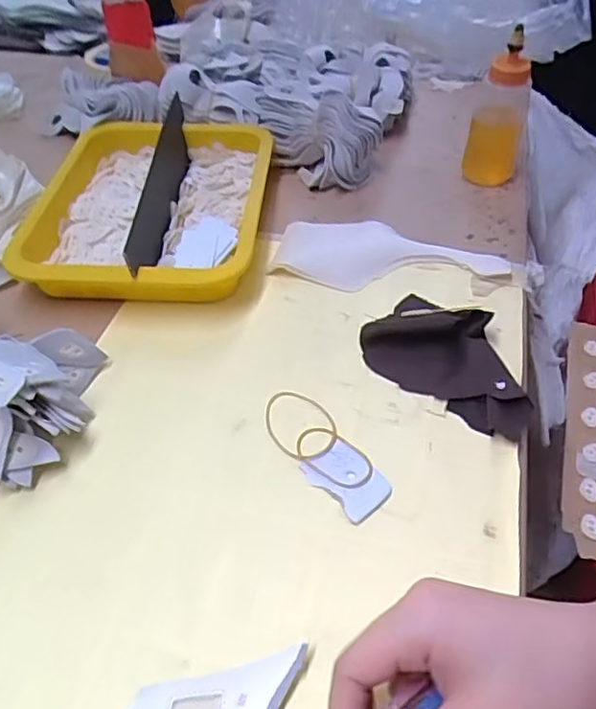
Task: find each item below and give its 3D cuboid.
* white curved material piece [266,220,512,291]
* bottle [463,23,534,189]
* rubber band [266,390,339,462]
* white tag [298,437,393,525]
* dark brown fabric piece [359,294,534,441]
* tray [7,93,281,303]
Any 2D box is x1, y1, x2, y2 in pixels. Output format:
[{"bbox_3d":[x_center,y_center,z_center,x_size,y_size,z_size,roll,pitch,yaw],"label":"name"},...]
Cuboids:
[{"bbox_3d":[0.078,-0.085,0.532,0.199,0.010,0.085,11,47,12],"label":"white curved material piece"},{"bbox_3d":[0.197,-0.231,0.592,0.048,0.133,0.049,19,49,19],"label":"bottle"},{"bbox_3d":[0.001,0.046,0.407,0.044,0.005,0.057,-23,48,-20],"label":"rubber band"},{"bbox_3d":[0.032,0.076,0.380,0.038,0.004,0.053,-29,50,-25],"label":"white tag"},{"bbox_3d":[0.115,-0.003,0.439,0.131,0.032,0.085,33,55,29],"label":"dark brown fabric piece"},{"bbox_3d":[-0.138,-0.139,0.567,0.213,0.054,0.263,1,45,2],"label":"tray"}]

